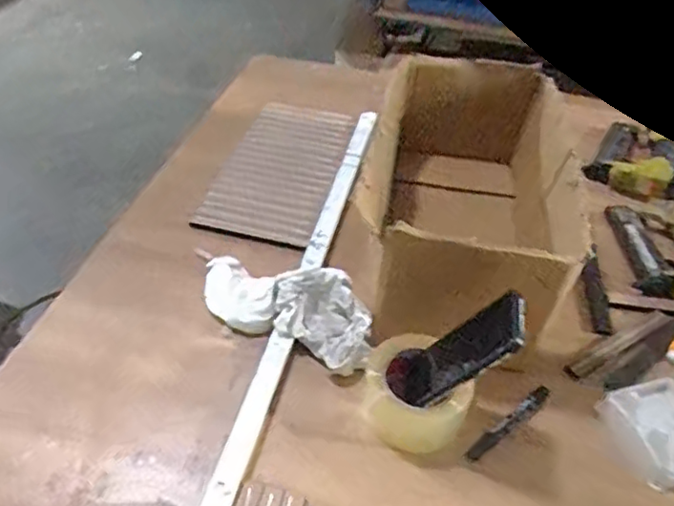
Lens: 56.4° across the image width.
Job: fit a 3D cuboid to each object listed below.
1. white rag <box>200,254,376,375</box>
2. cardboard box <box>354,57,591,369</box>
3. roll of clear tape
[{"bbox_3d":[-0.064,0.053,0.748,0.248,0.073,0.090,21,44,20],"label":"white rag"},{"bbox_3d":[0.173,-0.077,0.845,0.218,0.172,0.485,9,41,7],"label":"cardboard box"},{"bbox_3d":[0.081,0.146,0.668,0.113,0.064,0.090,34,49,31],"label":"roll of clear tape"}]

